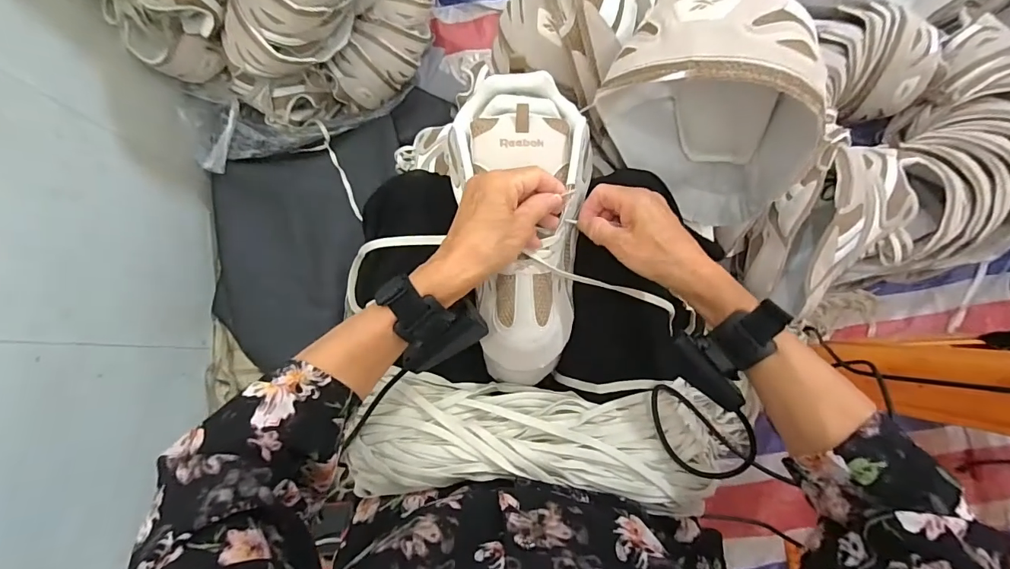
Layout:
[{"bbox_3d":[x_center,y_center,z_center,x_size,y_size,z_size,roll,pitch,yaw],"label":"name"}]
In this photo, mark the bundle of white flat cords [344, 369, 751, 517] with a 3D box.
[{"bbox_3d":[0.043,0.148,0.418,0.375,0.080,0.106,2,81,3],"label":"bundle of white flat cords"}]

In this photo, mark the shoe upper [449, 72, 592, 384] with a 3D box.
[{"bbox_3d":[0.019,-0.054,0.407,0.119,0.058,0.280,-2,91,2],"label":"shoe upper"}]

